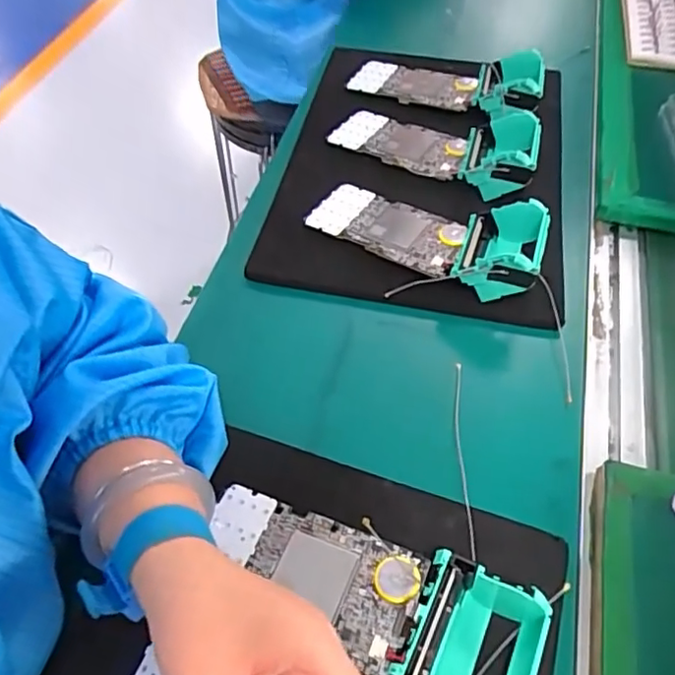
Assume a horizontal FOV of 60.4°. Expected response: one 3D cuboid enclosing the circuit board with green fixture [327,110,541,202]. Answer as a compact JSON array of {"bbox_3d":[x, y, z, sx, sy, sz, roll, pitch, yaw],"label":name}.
[{"bbox_3d":[0.093,-0.181,0.535,0.197,0.039,0.092,17,58,25],"label":"circuit board with green fixture"}]

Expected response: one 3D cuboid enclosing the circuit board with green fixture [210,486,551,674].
[{"bbox_3d":[0.010,0.138,0.318,0.192,0.044,0.074,18,58,23],"label":"circuit board with green fixture"}]

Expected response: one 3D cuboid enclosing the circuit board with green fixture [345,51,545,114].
[{"bbox_3d":[0.109,-0.269,0.585,0.189,0.062,0.084,17,59,8],"label":"circuit board with green fixture"}]

